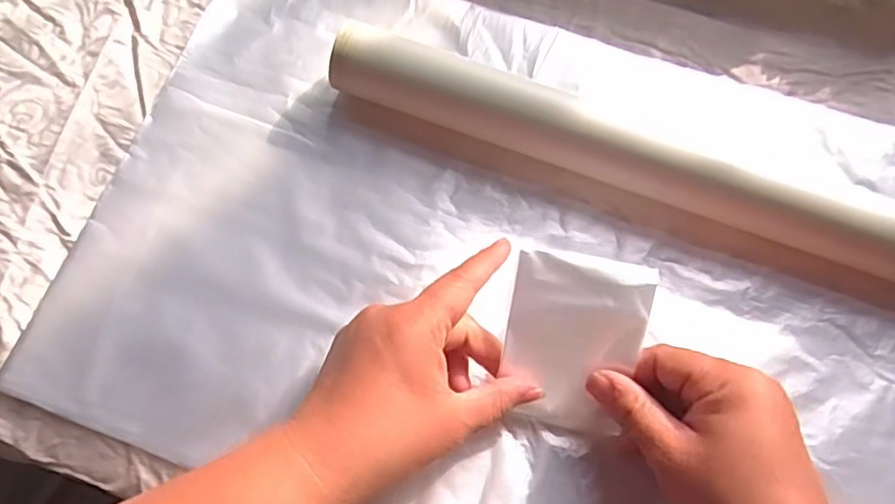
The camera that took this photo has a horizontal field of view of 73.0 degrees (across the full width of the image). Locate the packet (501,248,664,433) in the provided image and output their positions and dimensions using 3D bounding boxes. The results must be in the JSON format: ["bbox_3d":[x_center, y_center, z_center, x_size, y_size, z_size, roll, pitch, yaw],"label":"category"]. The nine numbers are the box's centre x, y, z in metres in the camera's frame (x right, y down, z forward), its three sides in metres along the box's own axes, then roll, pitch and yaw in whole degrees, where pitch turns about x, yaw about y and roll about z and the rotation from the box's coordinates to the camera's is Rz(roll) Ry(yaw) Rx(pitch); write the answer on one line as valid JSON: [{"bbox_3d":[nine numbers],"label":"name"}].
[{"bbox_3d":[0.059,0.044,0.290,0.063,0.007,0.086,10,106,-1],"label":"packet"}]

